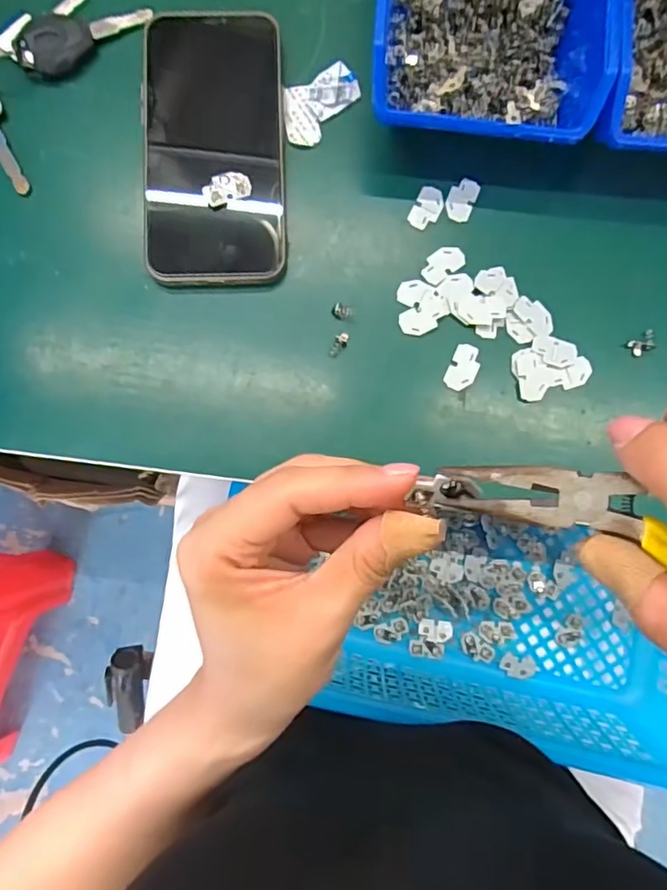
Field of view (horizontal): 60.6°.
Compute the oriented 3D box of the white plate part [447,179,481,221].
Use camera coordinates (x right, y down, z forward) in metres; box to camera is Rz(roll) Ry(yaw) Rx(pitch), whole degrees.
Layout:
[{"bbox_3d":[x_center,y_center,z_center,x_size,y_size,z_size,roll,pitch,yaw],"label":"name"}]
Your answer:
[{"bbox_3d":[0.076,-0.145,0.336,0.016,0.004,0.027,23,84,1],"label":"white plate part"}]

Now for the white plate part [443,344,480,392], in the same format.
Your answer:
[{"bbox_3d":[0.074,-0.044,0.322,0.016,0.004,0.027,25,84,1],"label":"white plate part"}]

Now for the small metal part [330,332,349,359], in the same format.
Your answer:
[{"bbox_3d":[0.003,-0.057,0.322,0.008,0.004,0.015,21,84,1],"label":"small metal part"}]

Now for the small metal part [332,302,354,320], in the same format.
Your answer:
[{"bbox_3d":[0.005,-0.076,0.325,0.012,0.004,0.009,28,84,2],"label":"small metal part"}]

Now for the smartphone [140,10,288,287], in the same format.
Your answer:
[{"bbox_3d":[-0.069,-0.172,0.325,0.080,0.010,0.159,-2,84,-2],"label":"smartphone"}]

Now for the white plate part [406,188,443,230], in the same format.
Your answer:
[{"bbox_3d":[0.055,-0.139,0.334,0.016,0.004,0.026,24,84,1],"label":"white plate part"}]

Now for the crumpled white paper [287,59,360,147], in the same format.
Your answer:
[{"bbox_3d":[-0.007,-0.200,0.337,0.048,0.007,0.034,-22,85,-4],"label":"crumpled white paper"}]

